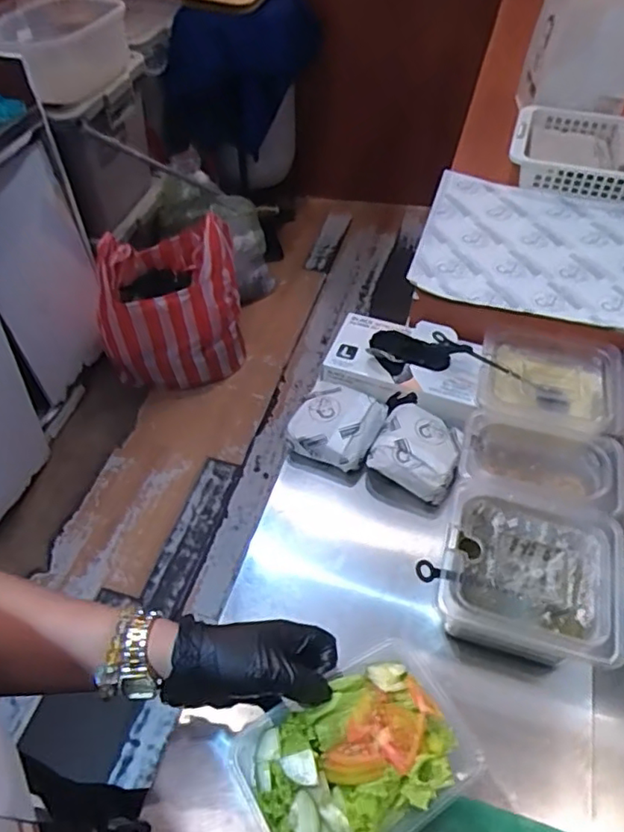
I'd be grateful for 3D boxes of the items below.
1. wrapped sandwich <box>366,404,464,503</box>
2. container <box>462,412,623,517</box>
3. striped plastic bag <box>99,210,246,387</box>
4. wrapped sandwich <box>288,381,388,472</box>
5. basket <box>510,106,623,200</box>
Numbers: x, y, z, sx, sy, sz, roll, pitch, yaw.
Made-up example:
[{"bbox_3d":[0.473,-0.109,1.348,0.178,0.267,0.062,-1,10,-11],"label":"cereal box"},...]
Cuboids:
[{"bbox_3d":[0.135,0.040,0.759,0.108,0.046,0.108,23,55,19],"label":"wrapped sandwich"},{"bbox_3d":[0.260,0.065,0.697,0.173,0.072,0.117,10,52,9],"label":"container"},{"bbox_3d":[-0.428,-0.336,1.827,0.401,0.433,0.283,-2,51,0],"label":"striped plastic bag"},{"bbox_3d":[0.033,0.008,0.786,0.110,0.037,0.109,17,53,15],"label":"wrapped sandwich"},{"bbox_3d":[0.487,-0.438,0.994,0.300,0.061,0.209,16,53,14],"label":"basket"}]

